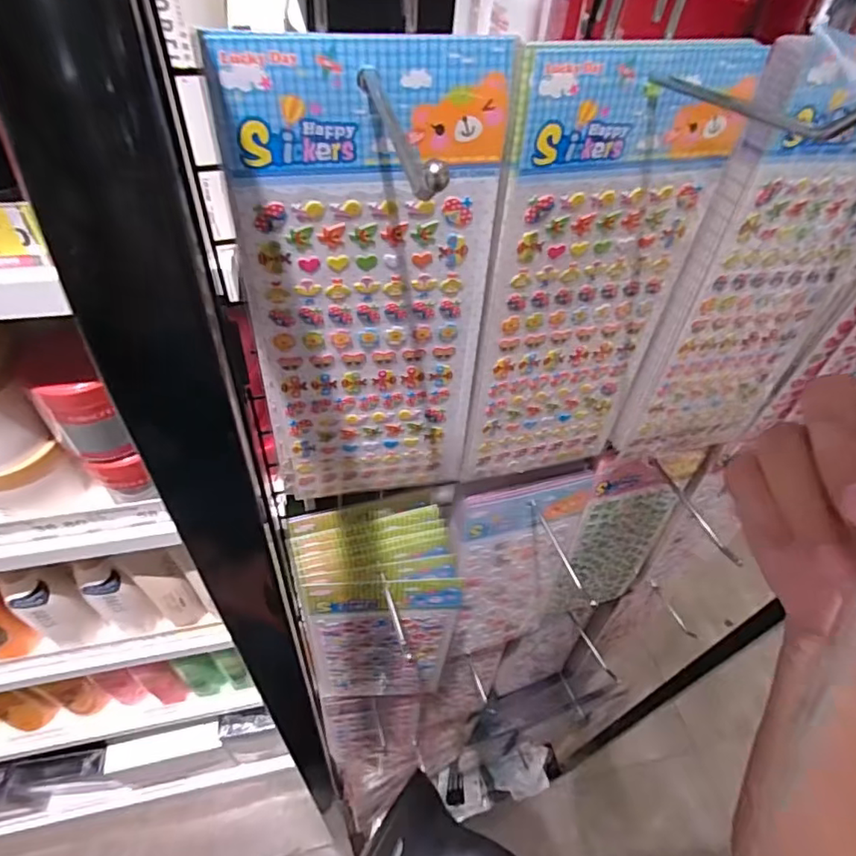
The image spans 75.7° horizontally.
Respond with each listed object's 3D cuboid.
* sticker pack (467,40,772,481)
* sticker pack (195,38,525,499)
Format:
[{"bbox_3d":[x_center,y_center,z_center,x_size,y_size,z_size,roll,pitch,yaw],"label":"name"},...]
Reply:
[{"bbox_3d":[0.083,-0.060,0.285,0.115,0.233,0.010,-10,48,-13],"label":"sticker pack"},{"bbox_3d":[-0.024,-0.045,0.256,0.103,0.228,0.014,-8,50,-13],"label":"sticker pack"}]

